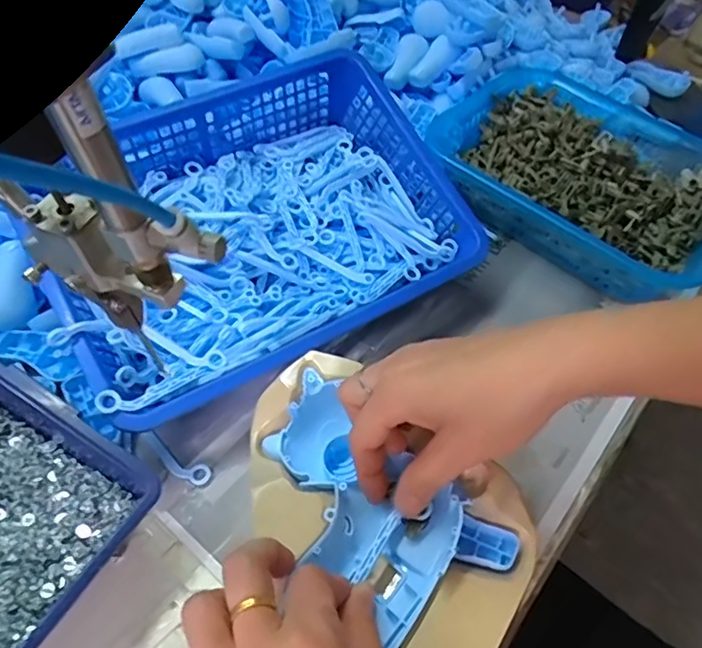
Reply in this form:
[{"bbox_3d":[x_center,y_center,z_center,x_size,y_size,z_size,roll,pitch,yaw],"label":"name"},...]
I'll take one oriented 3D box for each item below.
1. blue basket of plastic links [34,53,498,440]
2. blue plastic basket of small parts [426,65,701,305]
[{"bbox_3d":[-0.074,-0.081,0.408,0.294,0.075,0.235,-28,69,-23],"label":"blue basket of plastic links"},{"bbox_3d":[0.202,-0.133,0.491,0.194,0.055,0.269,-38,64,-25],"label":"blue plastic basket of small parts"}]

